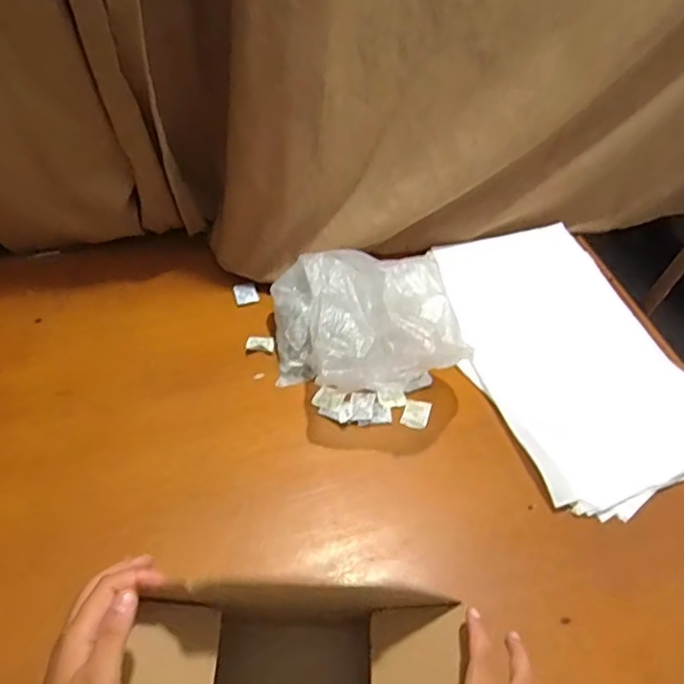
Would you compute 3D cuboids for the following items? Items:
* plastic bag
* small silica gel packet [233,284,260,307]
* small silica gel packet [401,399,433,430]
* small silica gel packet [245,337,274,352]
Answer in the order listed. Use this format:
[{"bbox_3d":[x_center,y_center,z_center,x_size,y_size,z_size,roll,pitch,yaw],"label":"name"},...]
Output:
[{"bbox_3d":[0.023,-0.016,0.659,0.196,0.144,0.198,-2,55,-6],"label":"plastic bag"},{"bbox_3d":[-0.127,-0.065,0.772,0.030,0.004,0.036,-15,57,-15],"label":"small silica gel packet"},{"bbox_3d":[0.087,0.083,0.681,0.030,0.004,0.039,19,55,9],"label":"small silica gel packet"},{"bbox_3d":[-0.101,0.002,0.727,0.035,0.005,0.020,7,54,0],"label":"small silica gel packet"}]

